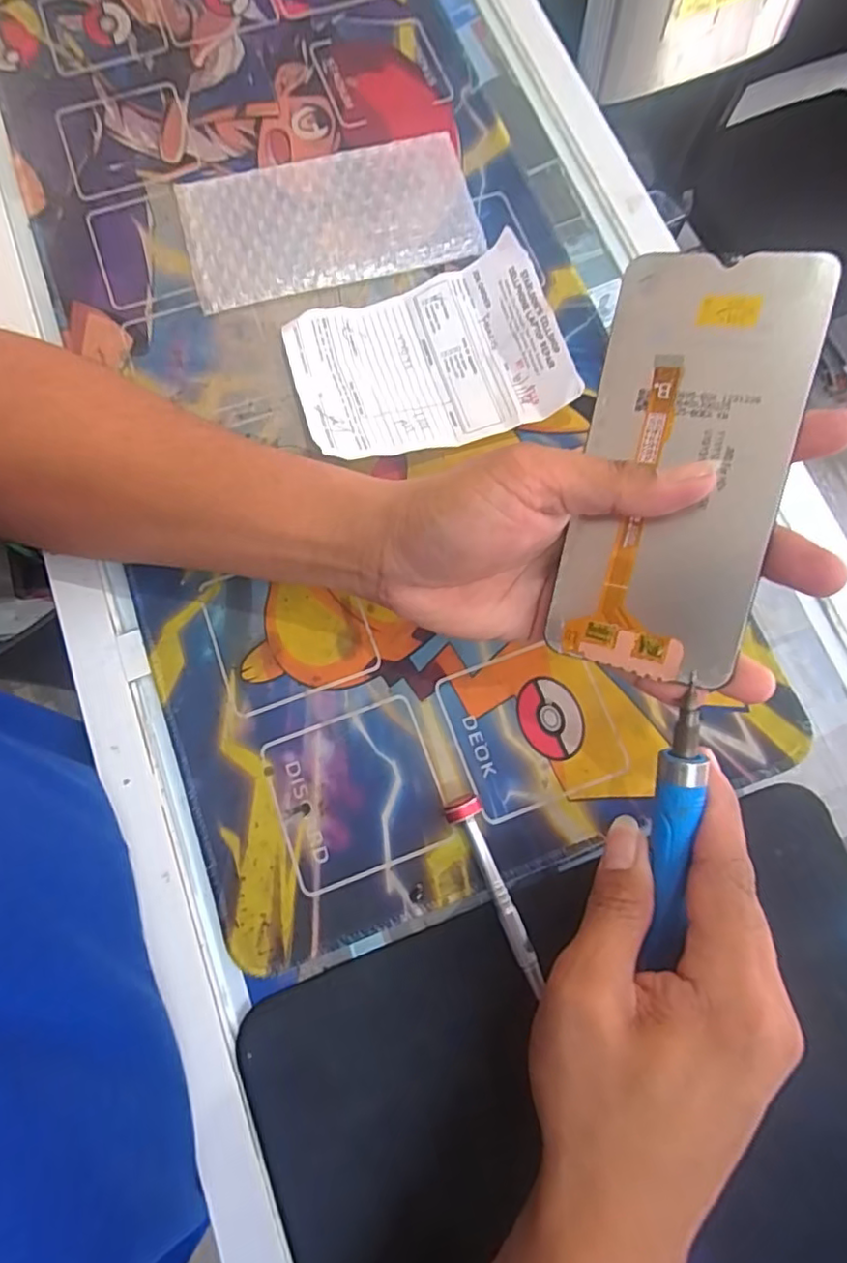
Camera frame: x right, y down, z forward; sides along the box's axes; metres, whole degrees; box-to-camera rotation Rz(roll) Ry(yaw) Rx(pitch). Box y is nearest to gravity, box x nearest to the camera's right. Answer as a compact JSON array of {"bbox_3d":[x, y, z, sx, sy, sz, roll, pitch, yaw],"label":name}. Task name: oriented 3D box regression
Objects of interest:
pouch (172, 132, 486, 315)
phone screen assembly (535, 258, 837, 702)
[{"bbox_3d":[-0.056,-0.247,0.365,0.170,0.012,0.089,-12,77,-4],"label":"pouch"},{"bbox_3d":[0.096,-0.060,0.228,0.069,0.005,0.150,14,99,22],"label":"phone screen assembly"}]

